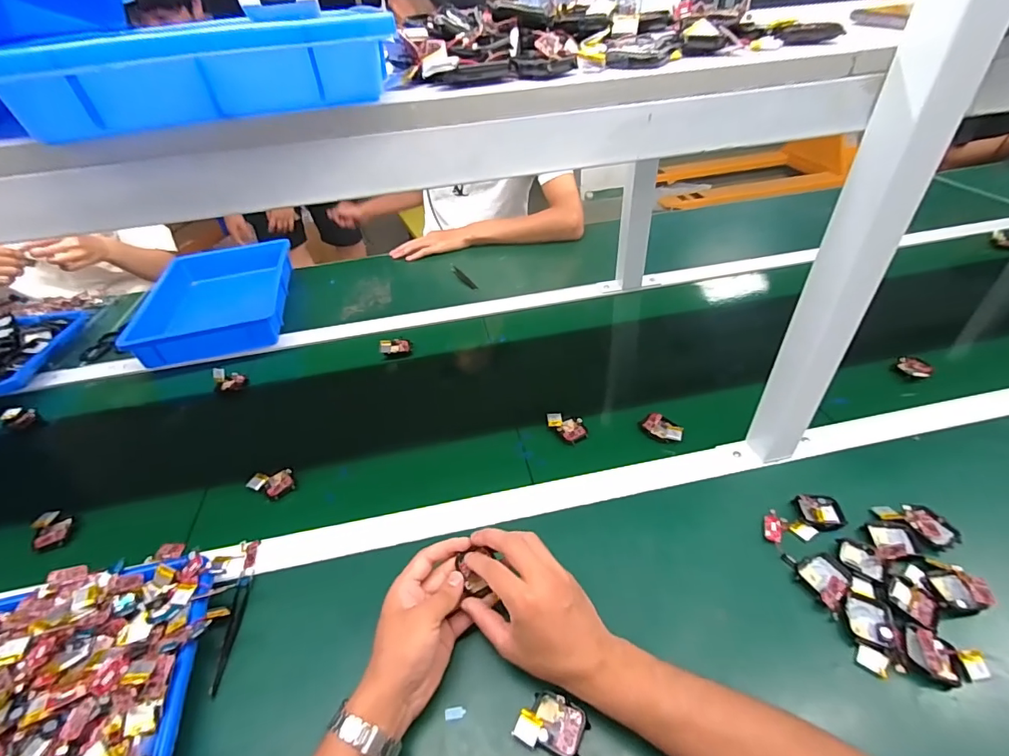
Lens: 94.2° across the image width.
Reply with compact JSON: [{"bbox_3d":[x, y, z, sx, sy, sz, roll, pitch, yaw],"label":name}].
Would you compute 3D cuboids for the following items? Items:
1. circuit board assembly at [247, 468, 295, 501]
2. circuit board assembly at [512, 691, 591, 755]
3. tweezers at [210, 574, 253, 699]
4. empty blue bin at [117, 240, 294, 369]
[{"bbox_3d":[-0.294,0.134,0.594,0.053,0.017,0.036,-13,42,-10],"label":"circuit board assembly"},{"bbox_3d":[0.040,0.285,0.384,0.052,0.017,0.043,16,45,22],"label":"circuit board assembly"},{"bbox_3d":[-0.268,0.249,0.463,0.014,0.010,0.110,-8,41,-4],"label":"tweezers"},{"bbox_3d":[-0.568,-0.157,0.938,0.255,0.073,0.377,-12,41,-9],"label":"empty blue bin"}]

